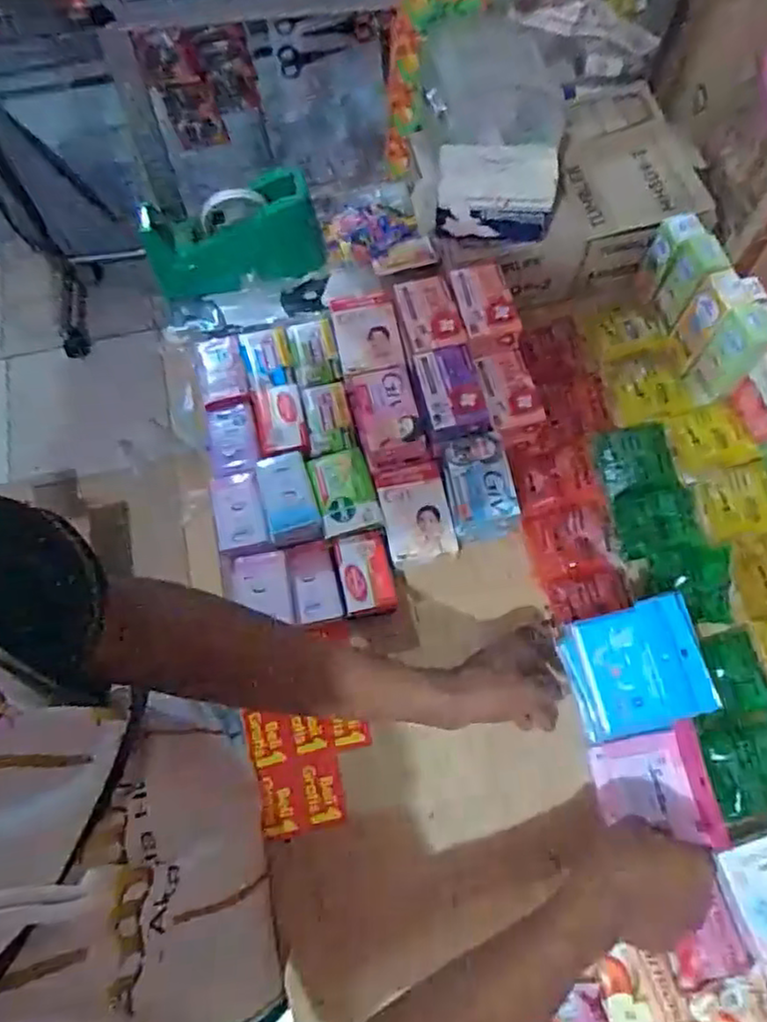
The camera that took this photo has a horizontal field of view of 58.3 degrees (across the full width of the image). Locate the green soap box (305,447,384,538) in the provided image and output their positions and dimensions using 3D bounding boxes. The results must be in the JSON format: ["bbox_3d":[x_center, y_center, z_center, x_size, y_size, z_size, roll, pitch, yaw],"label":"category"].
[{"bbox_3d":[-0.039,-0.017,0.685,0.059,0.026,0.088,-15,67,-4],"label":"green soap box"}]

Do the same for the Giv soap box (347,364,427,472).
[{"bbox_3d":[0.002,-0.095,0.698,0.068,0.045,0.105,-14,67,-3],"label":"Giv soap box"}]

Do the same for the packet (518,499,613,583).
[{"bbox_3d":[0.183,0.030,0.674,0.080,0.015,0.073,-11,67,-2],"label":"packet"}]

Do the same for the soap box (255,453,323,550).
[{"bbox_3d":[-0.095,-0.012,0.685,0.050,0.025,0.089,-16,67,-4],"label":"soap box"}]

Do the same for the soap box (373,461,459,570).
[{"bbox_3d":[0.032,0.003,0.693,0.067,0.026,0.098,-12,67,-2],"label":"soap box"}]

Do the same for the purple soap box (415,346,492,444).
[{"bbox_3d":[0.064,-0.117,0.678,0.063,0.037,0.086,-12,67,-2],"label":"purple soap box"}]

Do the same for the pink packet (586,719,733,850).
[{"bbox_3d":[0.230,0.237,0.586,0.093,0.004,0.095,-10,58,7],"label":"pink packet"}]

